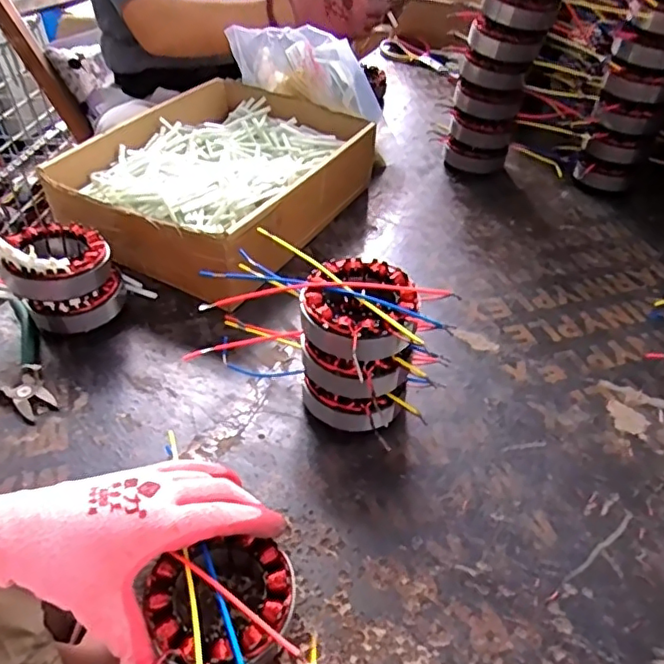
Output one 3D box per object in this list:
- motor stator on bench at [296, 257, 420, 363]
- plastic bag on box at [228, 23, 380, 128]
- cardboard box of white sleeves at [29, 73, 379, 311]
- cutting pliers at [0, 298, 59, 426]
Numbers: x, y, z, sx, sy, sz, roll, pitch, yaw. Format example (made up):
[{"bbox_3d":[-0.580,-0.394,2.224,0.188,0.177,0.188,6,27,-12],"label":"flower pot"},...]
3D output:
[{"bbox_3d":[0.020,-0.017,0.431,0.087,0.039,0.086,1,44,0],"label":"motor stator on bench"},{"bbox_3d":[-0.023,-0.340,0.746,0.196,0.082,0.069,24,49,22],"label":"plastic bag on box"},{"bbox_3d":[-0.126,-0.178,0.675,0.261,0.097,0.324,20,46,18],"label":"cardboard box of white sleeves"},{"bbox_3d":[-0.288,0.029,0.502,0.131,0.017,0.108,25,47,22],"label":"cutting pliers"}]

